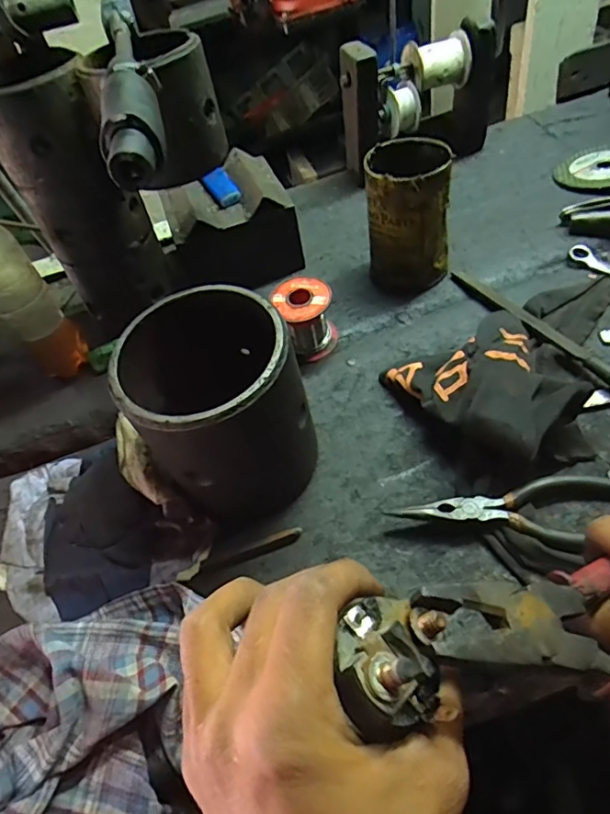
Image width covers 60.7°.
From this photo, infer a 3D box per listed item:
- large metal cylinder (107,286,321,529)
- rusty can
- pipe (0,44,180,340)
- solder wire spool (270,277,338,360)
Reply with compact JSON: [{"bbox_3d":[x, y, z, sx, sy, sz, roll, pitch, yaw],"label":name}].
[{"bbox_3d":[-0.058,-0.001,0.362,0.112,0.132,0.113,-6,49,7],"label":"large metal cylinder"},{"bbox_3d":[0.096,-0.170,0.477,0.078,0.116,0.075,-3,51,4],"label":"rusty can"},{"bbox_3d":[-0.187,-0.175,0.445,0.089,0.197,0.093,-28,50,-12],"label":"pipe"},{"bbox_3d":[0.001,-0.077,0.461,0.051,0.056,0.048,-6,52,8],"label":"solder wire spool"}]

